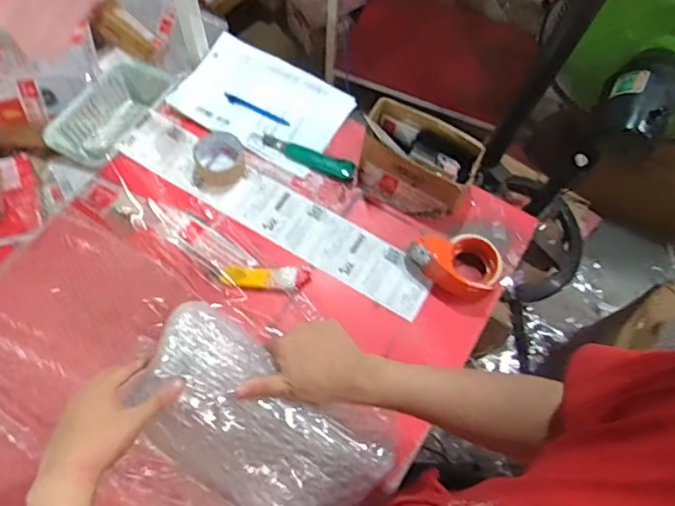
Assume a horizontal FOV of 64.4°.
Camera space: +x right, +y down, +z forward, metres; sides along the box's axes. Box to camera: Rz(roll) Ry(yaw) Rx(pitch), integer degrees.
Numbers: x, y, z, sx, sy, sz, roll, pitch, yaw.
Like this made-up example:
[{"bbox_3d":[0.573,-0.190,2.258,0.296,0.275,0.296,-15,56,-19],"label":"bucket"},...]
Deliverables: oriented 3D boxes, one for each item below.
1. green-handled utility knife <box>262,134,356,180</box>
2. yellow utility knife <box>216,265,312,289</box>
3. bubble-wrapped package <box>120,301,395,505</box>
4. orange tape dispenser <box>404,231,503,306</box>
[{"bbox_3d":[-0.054,-0.174,0.971,0.175,0.015,0.035,21,67,7],"label":"green-handled utility knife"},{"bbox_3d":[-0.116,0.041,0.876,0.141,0.030,0.038,-2,66,-3],"label":"yellow utility knife"},{"bbox_3d":[-0.102,0.212,0.631,0.295,0.047,0.175,38,99,-3],"label":"bubble-wrapped package"},{"bbox_3d":[0.200,0.010,0.874,0.102,0.058,0.141,-40,74,-18],"label":"orange tape dispenser"}]

